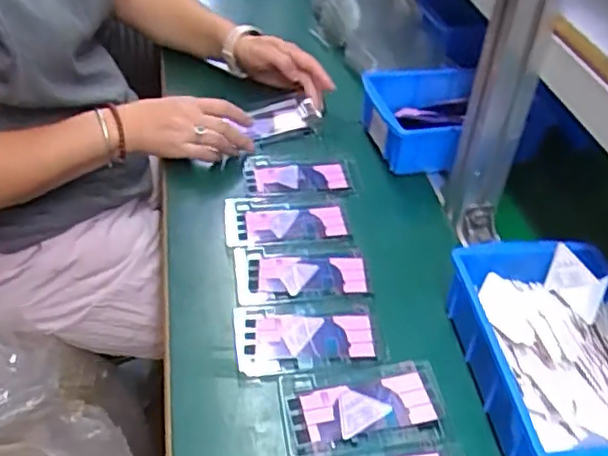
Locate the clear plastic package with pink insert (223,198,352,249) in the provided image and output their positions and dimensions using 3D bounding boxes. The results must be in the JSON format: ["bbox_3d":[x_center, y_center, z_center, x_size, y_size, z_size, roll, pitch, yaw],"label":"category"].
[{"bbox_3d":[-0.017,-0.009,0.647,0.129,0.005,0.076,-3,42,-7],"label":"clear plastic package with pink insert"}]

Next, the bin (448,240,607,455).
[{"bbox_3d":[0.205,0.104,0.497,0.139,0.063,0.204,-4,43,-9],"label":"bin"}]

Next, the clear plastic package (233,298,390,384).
[{"bbox_3d":[0.005,0.091,0.538,0.125,0.006,0.074,-5,43,-10],"label":"clear plastic package"}]

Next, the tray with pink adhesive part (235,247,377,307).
[{"bbox_3d":[-0.001,0.042,0.591,0.125,0.005,0.070,-2,42,-6],"label":"tray with pink adhesive part"}]

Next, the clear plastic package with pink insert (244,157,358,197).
[{"bbox_3d":[-0.003,-0.061,0.702,0.124,0.008,0.070,1,42,-4],"label":"clear plastic package with pink insert"}]

